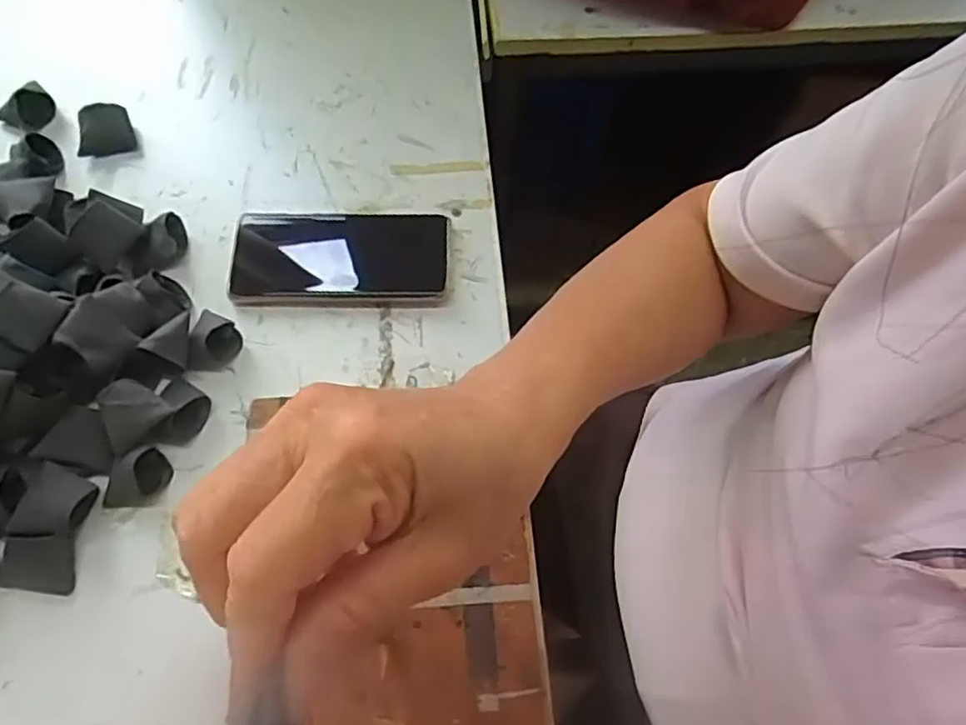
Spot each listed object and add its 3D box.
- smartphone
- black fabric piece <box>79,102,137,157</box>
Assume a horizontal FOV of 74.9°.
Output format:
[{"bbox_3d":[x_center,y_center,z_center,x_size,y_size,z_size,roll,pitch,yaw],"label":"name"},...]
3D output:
[{"bbox_3d":[-0.106,-0.080,0.472,0.158,0.018,0.079,0,67,-1],"label":"smartphone"},{"bbox_3d":[-0.303,-0.184,0.502,0.038,0.026,0.036,-12,68,-6],"label":"black fabric piece"}]

